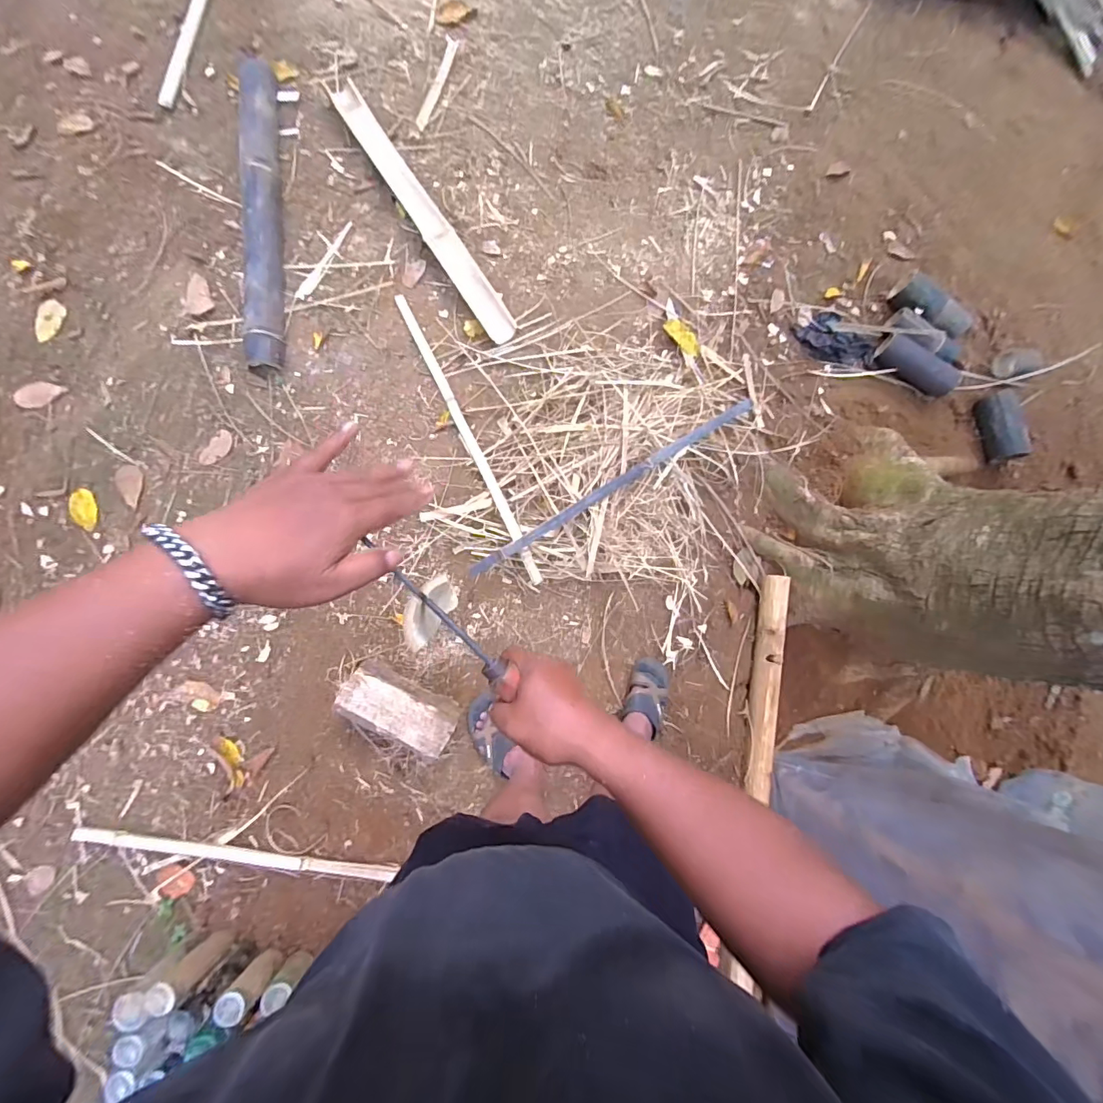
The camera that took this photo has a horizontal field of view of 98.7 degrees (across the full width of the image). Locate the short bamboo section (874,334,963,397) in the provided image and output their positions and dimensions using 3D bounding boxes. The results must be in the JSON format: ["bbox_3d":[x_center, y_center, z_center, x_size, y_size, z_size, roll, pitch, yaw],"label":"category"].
[{"bbox_3d":[1.169,-0.585,1.511,0.273,0.093,0.087,37,82,2],"label":"short bamboo section"}]

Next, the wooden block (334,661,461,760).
[{"bbox_3d":[-0.356,0.371,1.137,0.263,0.136,0.129,27,82,0],"label":"wooden block"}]

